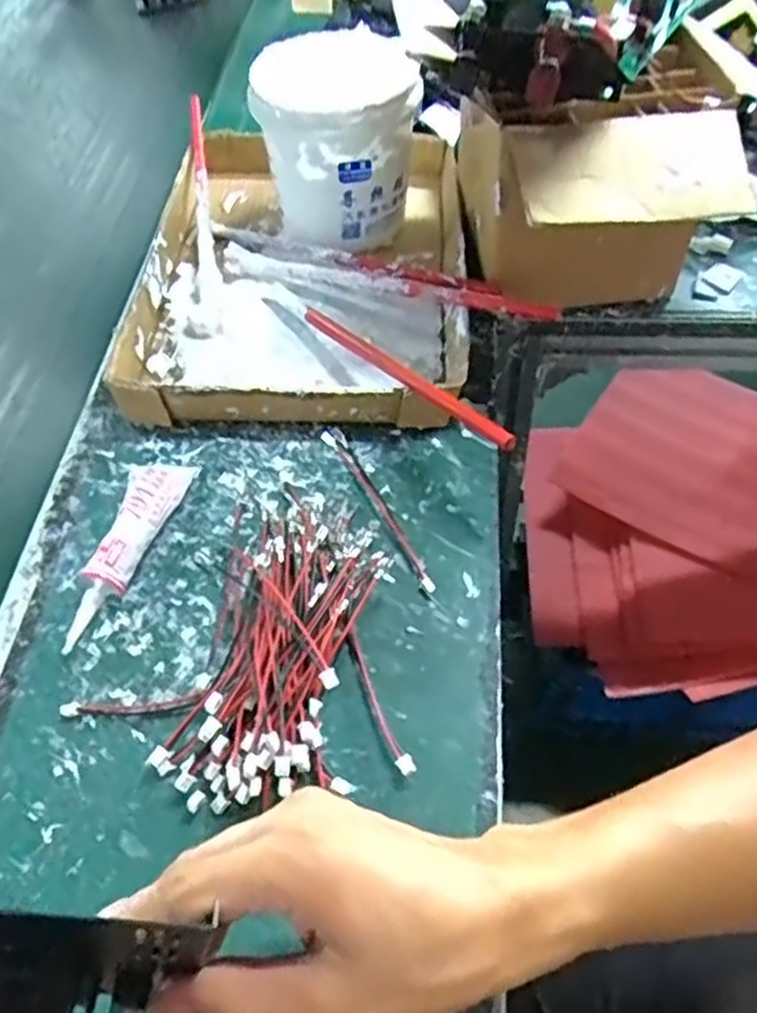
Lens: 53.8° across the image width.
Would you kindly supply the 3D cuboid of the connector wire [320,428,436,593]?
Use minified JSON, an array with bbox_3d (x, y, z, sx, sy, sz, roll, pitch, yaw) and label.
[{"bbox_3d":[-0.001,-0.002,0.460,0.011,0.006,0.136,-26,57,-14],"label":"connector wire"}]

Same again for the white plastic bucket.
[{"bbox_3d":[-0.031,-0.285,0.587,0.116,0.121,0.115,-8,55,-2],"label":"white plastic bucket"}]

